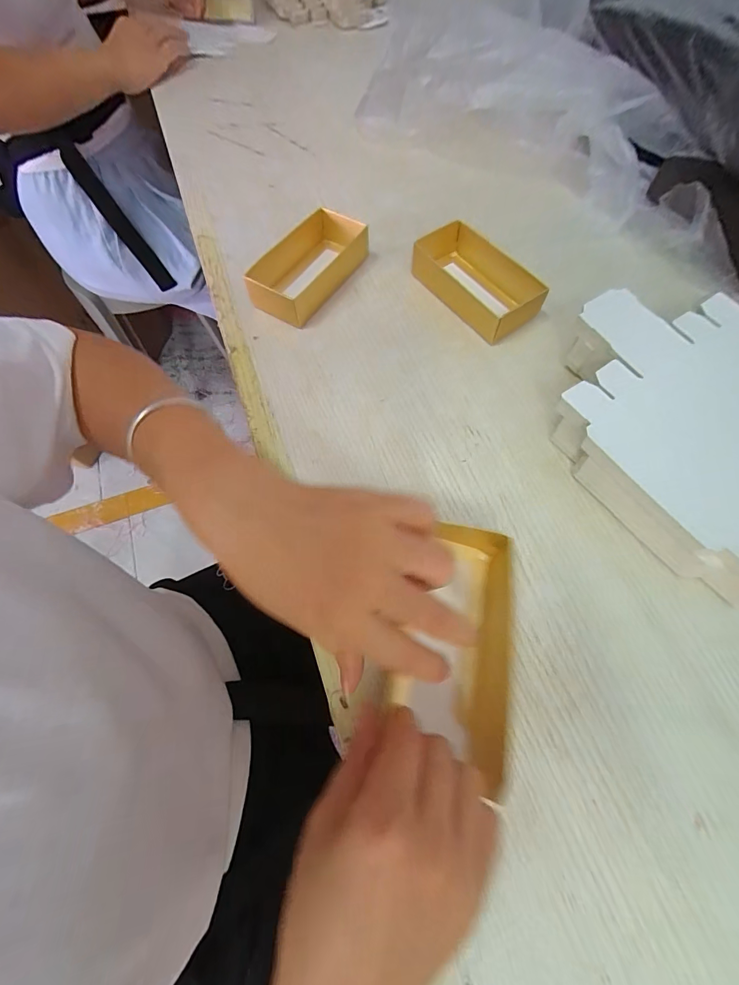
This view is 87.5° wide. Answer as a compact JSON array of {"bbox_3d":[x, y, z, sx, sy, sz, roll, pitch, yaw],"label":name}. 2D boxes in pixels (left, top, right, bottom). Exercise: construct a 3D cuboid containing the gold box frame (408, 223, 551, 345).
[{"bbox_3d":[0.095,-0.188,0.345,0.055,0.034,0.118,-32,69,-11],"label":"gold box frame"}]

